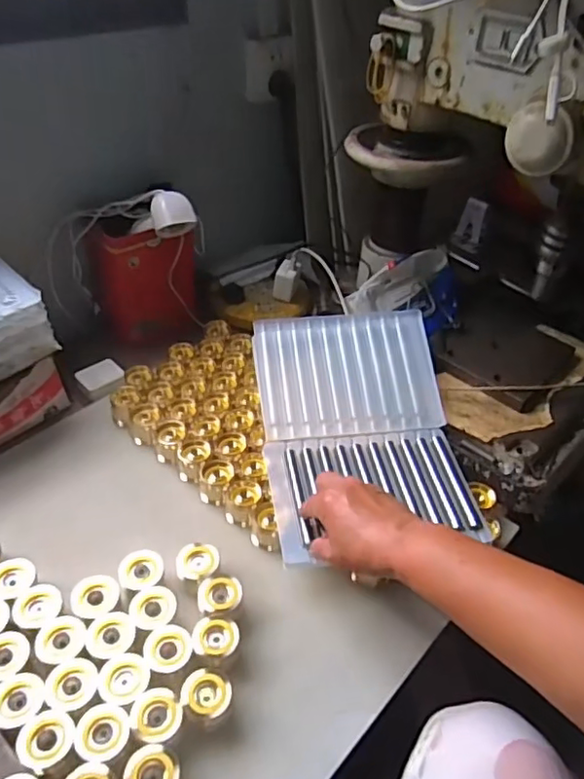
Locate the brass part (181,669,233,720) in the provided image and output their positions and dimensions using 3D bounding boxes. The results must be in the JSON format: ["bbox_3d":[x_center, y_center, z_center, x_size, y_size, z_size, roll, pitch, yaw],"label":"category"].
[{"bbox_3d":[-0.073,0.262,0.507,0.038,0.040,0.037,2,42,-2],"label":"brass part"}]

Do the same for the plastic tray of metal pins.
[{"bbox_3d":[0.079,0.033,0.691,0.219,0.070,0.302,-4,43,-8],"label":"plastic tray of metal pins"}]

